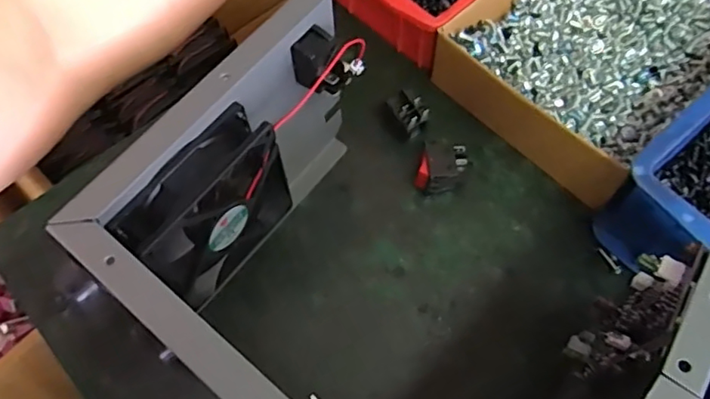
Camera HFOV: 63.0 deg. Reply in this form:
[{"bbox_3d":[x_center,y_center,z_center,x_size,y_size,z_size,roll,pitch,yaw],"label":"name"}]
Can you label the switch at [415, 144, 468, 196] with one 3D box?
[{"bbox_3d":[0.060,-0.021,0.403,0.030,0.026,0.035,14,63,9],"label":"switch"}]

